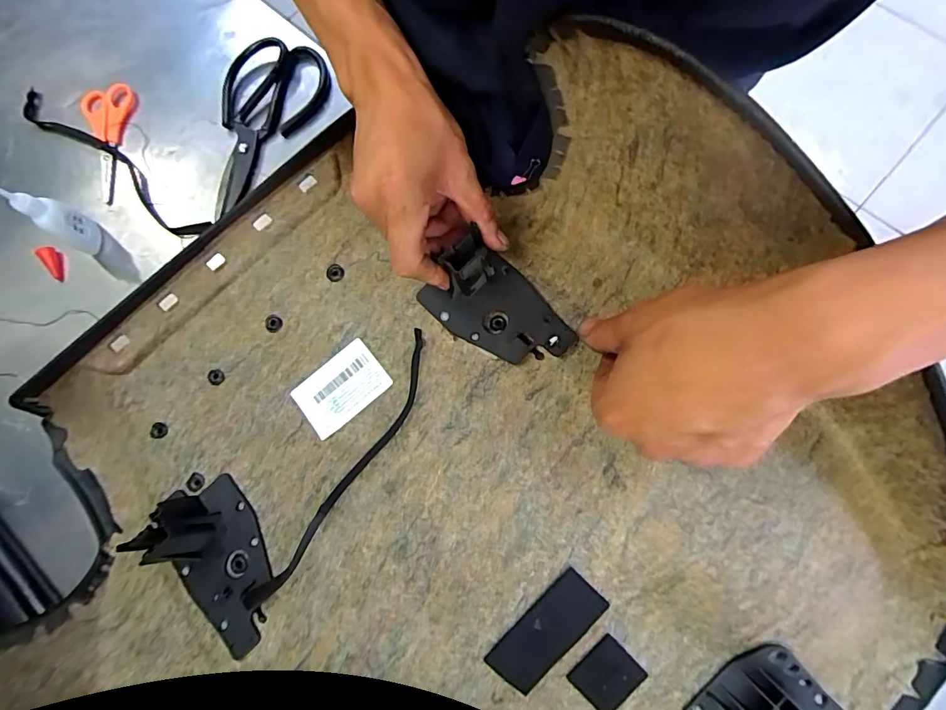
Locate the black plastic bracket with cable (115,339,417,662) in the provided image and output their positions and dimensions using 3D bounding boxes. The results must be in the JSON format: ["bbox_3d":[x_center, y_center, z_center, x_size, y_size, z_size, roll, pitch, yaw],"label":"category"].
[{"bbox_3d":[-0.137,0.068,0.329,0.122,0.035,0.233,31,75,10],"label":"black plastic bracket with cable"}]

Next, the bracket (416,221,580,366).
[{"bbox_3d":[0.018,-0.035,0.327,0.064,0.049,0.107,-43,77,-12],"label":"bracket"}]

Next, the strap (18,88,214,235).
[{"bbox_3d":[-0.365,-0.192,0.460,0.287,0.011,0.032,36,83,10],"label":"strap"}]

